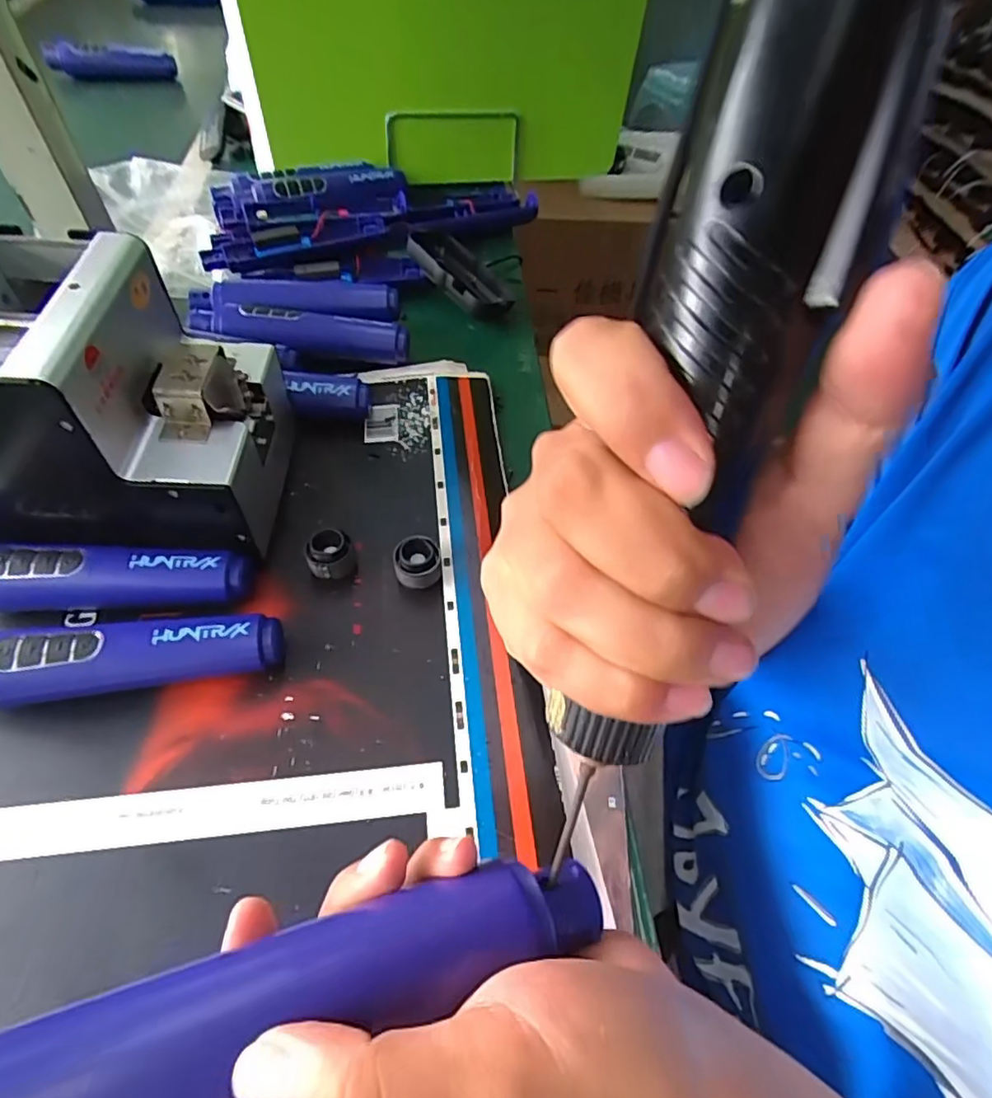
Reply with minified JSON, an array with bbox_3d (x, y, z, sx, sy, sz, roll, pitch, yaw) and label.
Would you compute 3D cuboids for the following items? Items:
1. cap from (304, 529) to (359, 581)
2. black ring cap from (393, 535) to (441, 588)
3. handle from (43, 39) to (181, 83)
[{"bbox_3d":[-0.105,0.003,0.368,0.028,0.025,0.028,2,53,-2],"label":"cap"},{"bbox_3d":[-0.049,0.010,0.365,0.028,0.027,0.026,2,53,-2],"label":"black ring cap"},{"bbox_3d":[-0.568,-0.710,0.848,0.193,0.047,0.032,6,54,4],"label":"handle"}]

